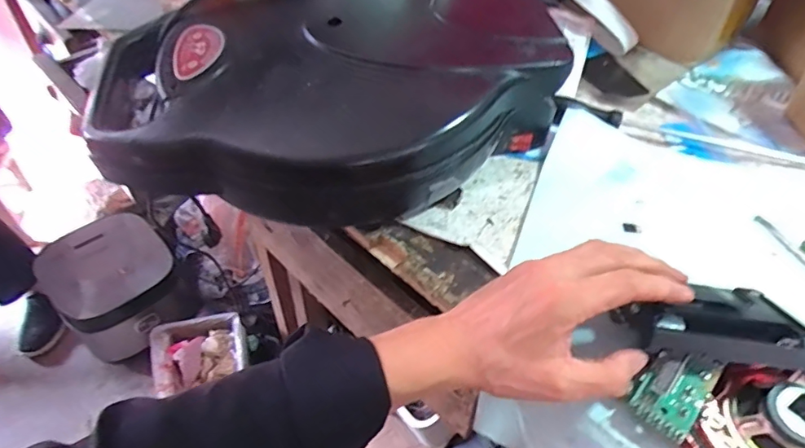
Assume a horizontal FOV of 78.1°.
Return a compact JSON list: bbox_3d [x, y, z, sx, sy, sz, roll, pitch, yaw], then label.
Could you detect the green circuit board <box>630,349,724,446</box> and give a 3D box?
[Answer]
[{"bbox_3d":[0.173,0.103,0.313,0.036,0.013,0.057,33,68,22],"label":"green circuit board"}]

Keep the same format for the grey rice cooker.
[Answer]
[{"bbox_3d":[-0.646,0.151,1.158,0.285,0.244,0.262,36,55,25],"label":"grey rice cooker"}]

